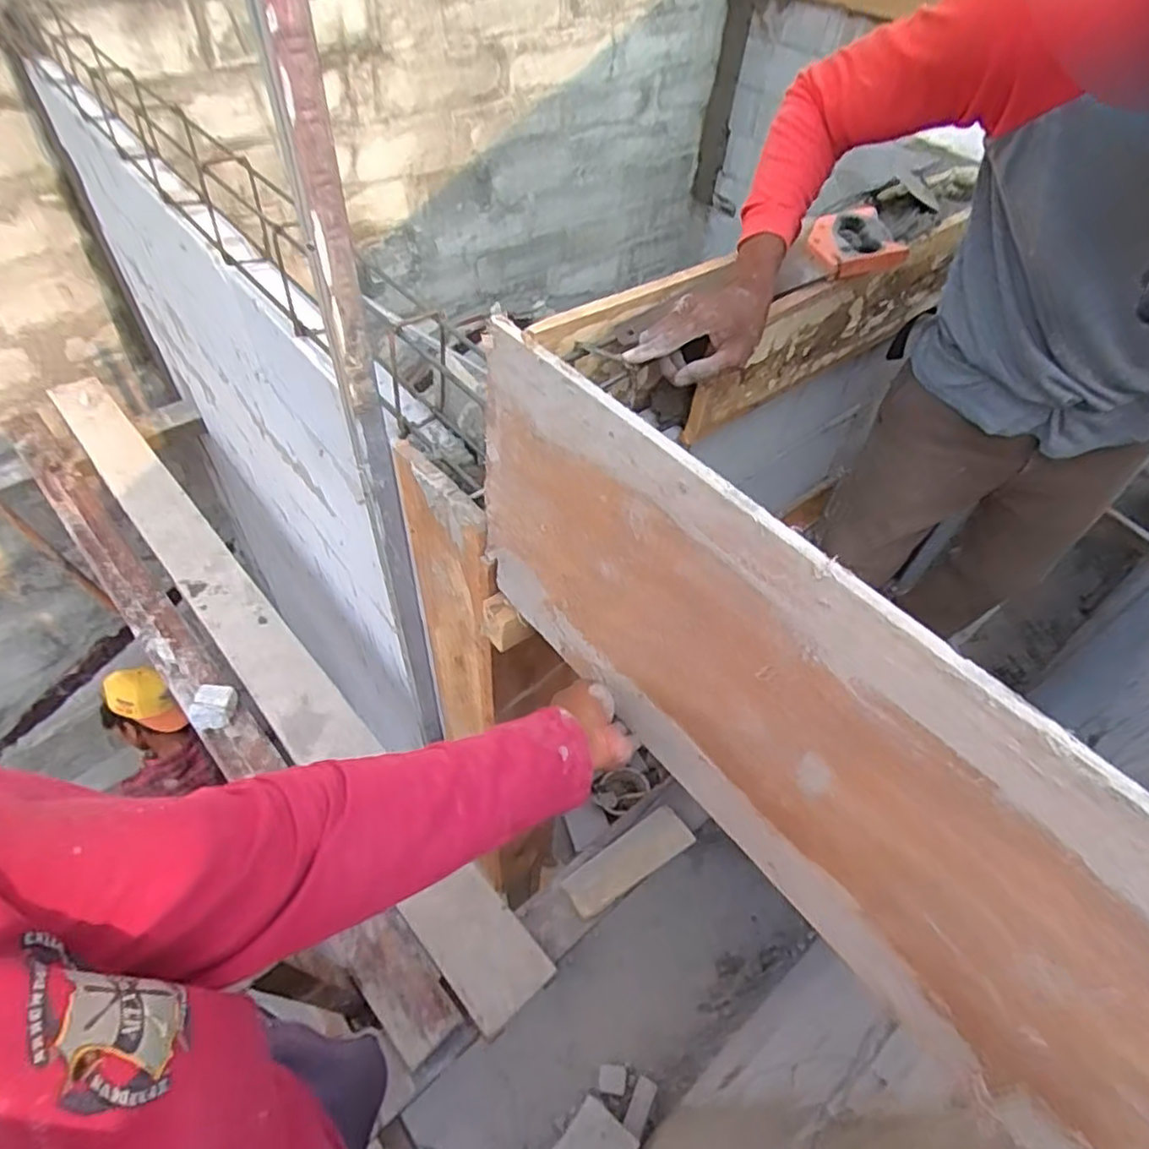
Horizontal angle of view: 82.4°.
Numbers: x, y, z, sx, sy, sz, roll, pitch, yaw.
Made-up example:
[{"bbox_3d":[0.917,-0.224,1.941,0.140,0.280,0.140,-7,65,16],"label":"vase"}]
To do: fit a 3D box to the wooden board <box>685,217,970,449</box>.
[{"bbox_3d":[0.372,-0.353,0.935,0.564,0.171,0.026,-31,59,-26],"label":"wooden board"}]

